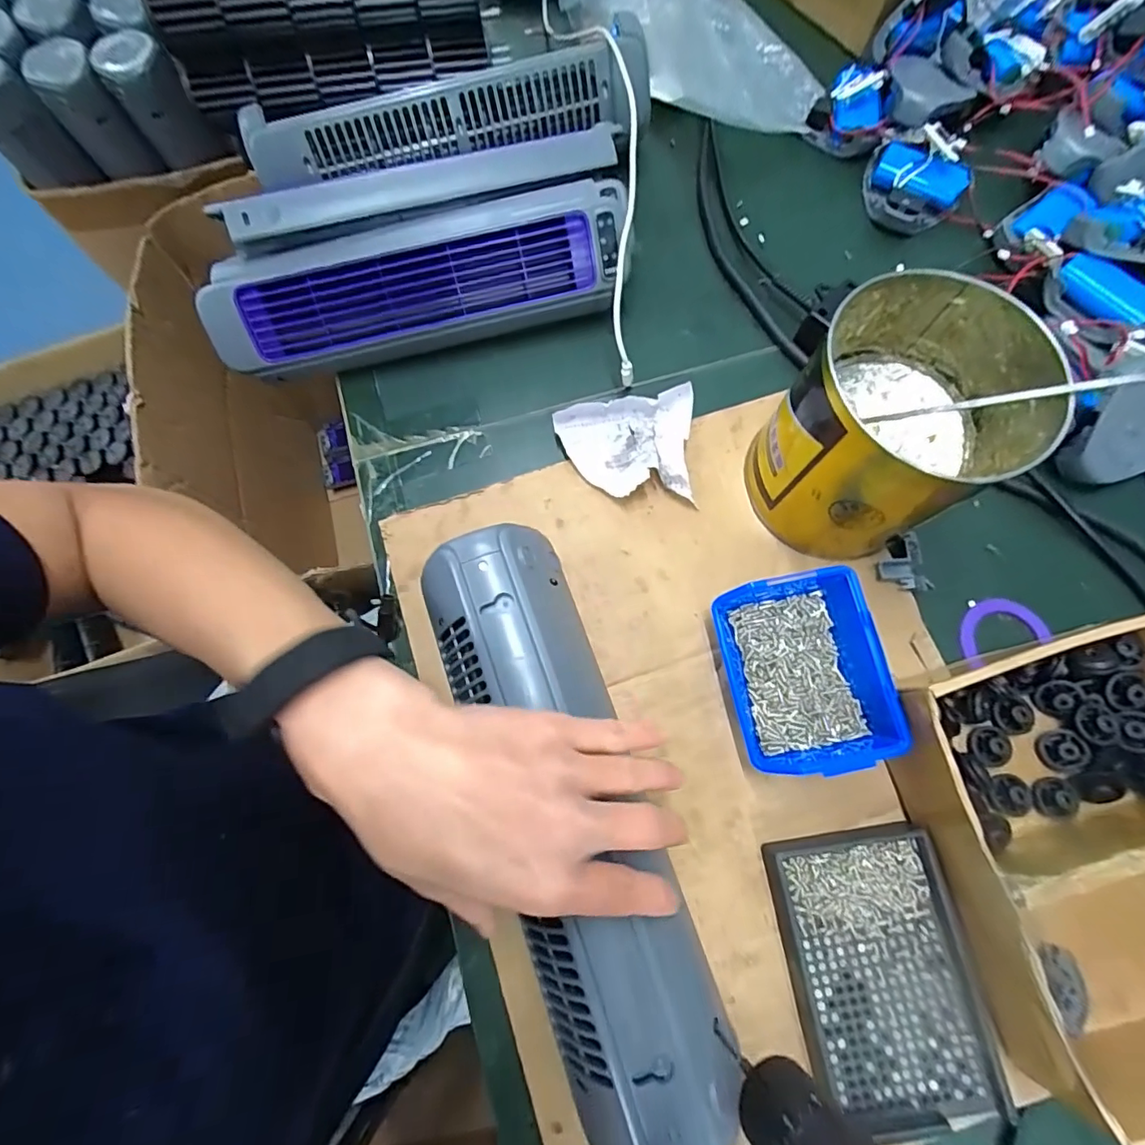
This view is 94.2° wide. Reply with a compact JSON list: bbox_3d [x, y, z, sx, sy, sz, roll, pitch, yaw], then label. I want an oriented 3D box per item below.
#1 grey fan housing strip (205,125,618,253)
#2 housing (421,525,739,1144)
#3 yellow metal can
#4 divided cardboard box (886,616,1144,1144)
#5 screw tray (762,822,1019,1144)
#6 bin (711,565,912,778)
[{"bbox_3d":[-0.102,-0.267,0.366,0.269,0.021,0.033,-16,75,-3],"label":"grey fan housing strip"},{"bbox_3d":[-0.007,0.120,0.279,0.083,0.070,0.296,-16,72,-3],"label":"housing"},{"bbox_3d":[0.187,-0.083,0.323,0.120,0.119,0.125,0,75,1],"label":"yellow metal can"},{"bbox_3d":[0.287,0.141,0.284,0.172,0.069,0.206,-14,75,-3],"label":"divided cardboard box"},{"bbox_3d":[0.168,0.221,0.294,0.093,0.024,0.137,-8,75,-1],"label":"screw tray"},{"bbox_3d":[0.142,0.060,0.324,0.088,0.046,0.109,-11,75,-2],"label":"bin"}]

